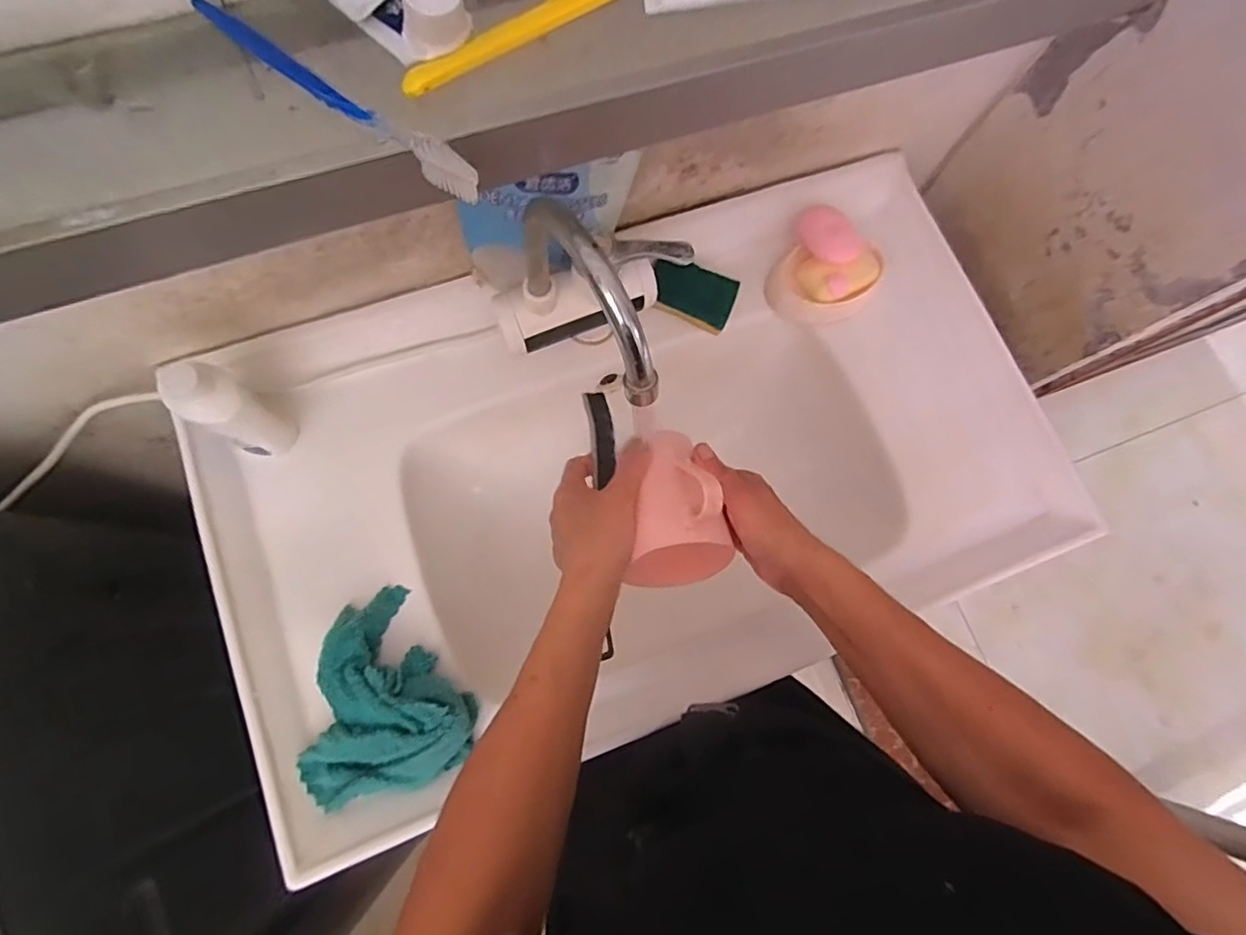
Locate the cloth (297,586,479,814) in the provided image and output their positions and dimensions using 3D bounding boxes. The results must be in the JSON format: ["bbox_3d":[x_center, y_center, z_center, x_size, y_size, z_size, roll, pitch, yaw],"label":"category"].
[{"bbox_3d":[-0.210,0.194,0.519,0.145,0.048,0.166,-13,78,-7],"label":"cloth"}]

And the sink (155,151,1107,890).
[{"bbox_3d":[0.020,0.007,0.633,0.802,0.177,0.468,-22,79,-9],"label":"sink"}]

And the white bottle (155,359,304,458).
[{"bbox_3d":[-0.331,-0.045,0.515,0.051,0.135,0.052,1,77,-4],"label":"white bottle"}]

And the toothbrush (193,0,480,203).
[{"bbox_3d":[-0.137,-0.177,0.284,0.174,0.012,0.013,37,77,5],"label":"toothbrush"}]

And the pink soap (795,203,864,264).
[{"bbox_3d":[0.217,-0.247,0.634,0.050,0.022,0.079,-24,80,-9],"label":"pink soap"}]

